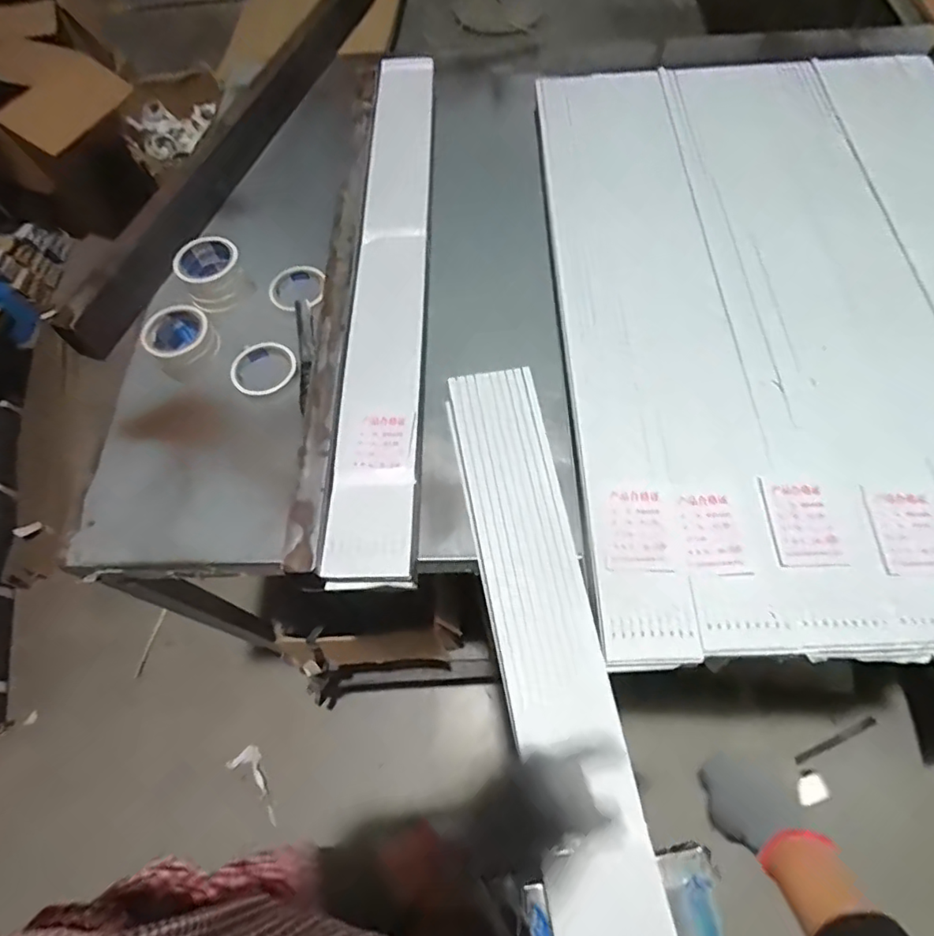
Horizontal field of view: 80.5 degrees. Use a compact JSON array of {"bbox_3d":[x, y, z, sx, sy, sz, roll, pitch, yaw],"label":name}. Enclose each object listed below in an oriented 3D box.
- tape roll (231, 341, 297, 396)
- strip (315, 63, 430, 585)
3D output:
[{"bbox_3d":[-0.296,-0.144,0.799,0.083,0.020,0.093,37,69,18],"label":"tape roll"},{"bbox_3d":[-0.114,-0.303,0.826,0.106,0.030,0.968,0,64,-1],"label":"strip"}]

